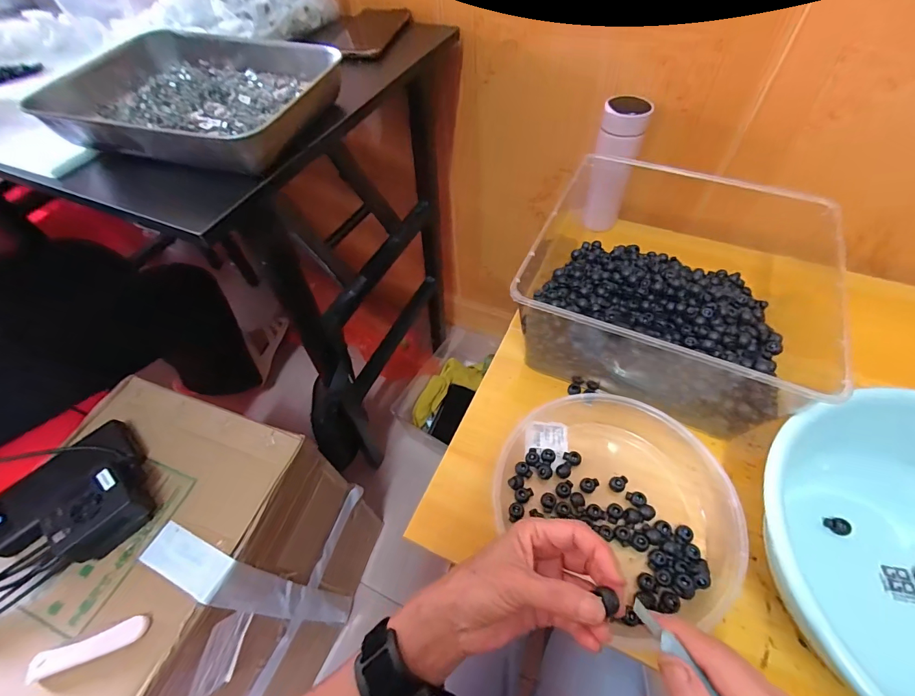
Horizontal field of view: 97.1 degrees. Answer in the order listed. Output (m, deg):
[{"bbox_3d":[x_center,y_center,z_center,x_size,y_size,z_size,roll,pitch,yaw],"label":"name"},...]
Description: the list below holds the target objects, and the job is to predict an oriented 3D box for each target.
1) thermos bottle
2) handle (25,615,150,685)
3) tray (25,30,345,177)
[{"bbox_3d":[0.233,-0.268,0.613,0.059,0.183,0.063,21,59,18],"label":"thermos bottle"},{"bbox_3d":[-0.342,0.279,0.376,0.091,0.015,0.022,-18,56,-9],"label":"handle"},{"bbox_3d":[-0.277,-0.266,0.425,0.269,0.042,0.210,17,58,15],"label":"tray"}]

